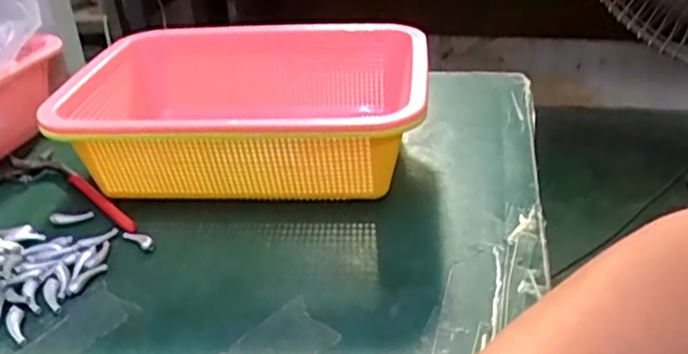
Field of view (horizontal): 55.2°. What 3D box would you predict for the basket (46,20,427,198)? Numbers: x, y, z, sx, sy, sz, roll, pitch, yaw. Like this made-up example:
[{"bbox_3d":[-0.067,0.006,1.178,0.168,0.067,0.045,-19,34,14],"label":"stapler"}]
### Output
[{"bbox_3d":[-0.067,-0.054,0.520,0.255,0.086,0.191,1,31,7],"label":"basket"}]

